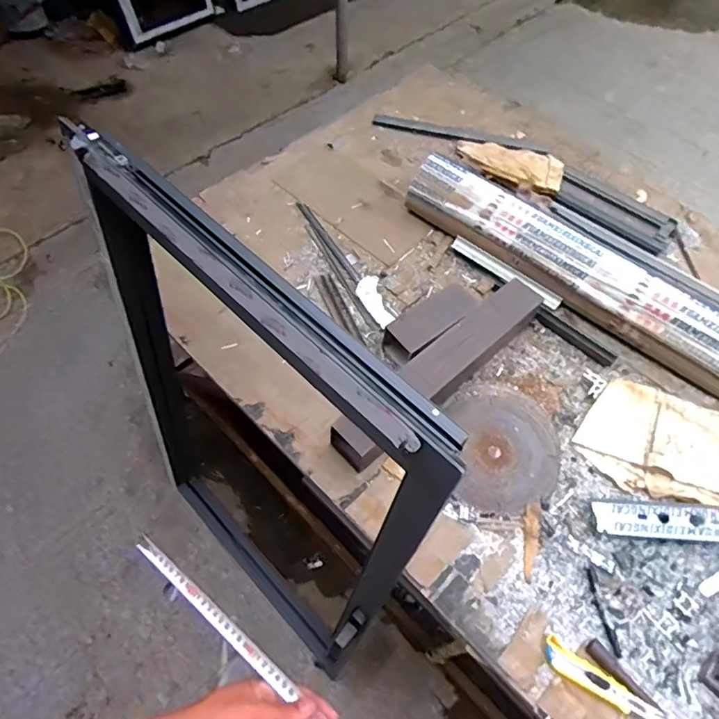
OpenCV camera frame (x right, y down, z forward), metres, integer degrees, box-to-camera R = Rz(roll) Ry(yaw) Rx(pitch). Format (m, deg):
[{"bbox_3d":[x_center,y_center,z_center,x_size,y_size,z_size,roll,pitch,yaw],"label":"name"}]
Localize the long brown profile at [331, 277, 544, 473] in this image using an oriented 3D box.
[{"bbox_3d":[0.162,0.010,1.028,0.517,0.089,0.086,-40,67,-22],"label":"long brown profile"}]

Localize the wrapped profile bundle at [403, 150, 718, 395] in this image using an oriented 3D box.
[{"bbox_3d":[0.540,-0.138,1.115,1.050,0.107,0.119,37,65,20],"label":"wrapped profile bundle"}]

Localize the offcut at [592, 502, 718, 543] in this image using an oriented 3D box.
[{"bbox_3d":[0.520,0.276,0.915,0.212,0.020,0.056,5,59,3],"label":"offcut"}]

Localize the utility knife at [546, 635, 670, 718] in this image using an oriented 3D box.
[{"bbox_3d":[0.361,0.479,0.786,0.175,0.015,0.041,27,62,15],"label":"utility knife"}]

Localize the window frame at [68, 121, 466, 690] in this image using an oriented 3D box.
[{"bbox_3d":[-0.250,0.211,1.114,0.777,1.211,0.077,40,57,21],"label":"window frame"}]

